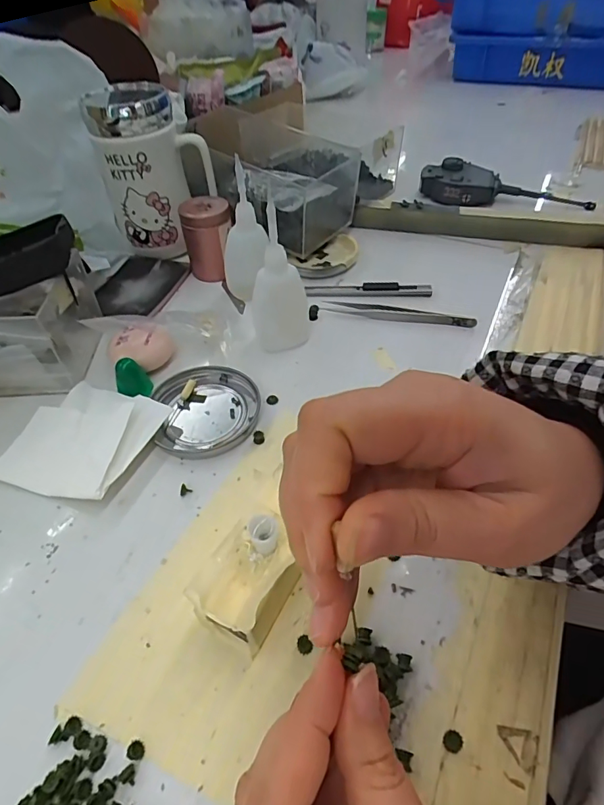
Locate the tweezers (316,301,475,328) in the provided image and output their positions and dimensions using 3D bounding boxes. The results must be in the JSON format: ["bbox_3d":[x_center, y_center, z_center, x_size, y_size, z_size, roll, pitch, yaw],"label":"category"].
[{"bbox_3d":[0.080,-0.075,0.387,0.126,0.010,0.011,11,49,12],"label":"tweezers"}]

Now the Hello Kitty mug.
[{"bbox_3d":[-0.136,-0.215,0.435,0.097,0.137,0.067,-21,50,-16],"label":"Hello Kitty mug"}]

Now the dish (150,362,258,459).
[{"bbox_3d":[-0.067,0.003,0.326,0.071,0.007,0.078,-1,48,1],"label":"dish"}]

